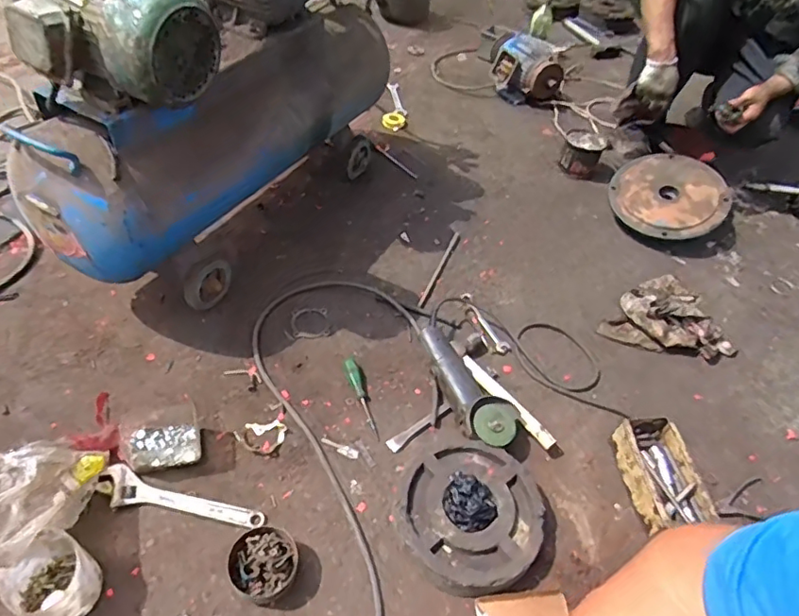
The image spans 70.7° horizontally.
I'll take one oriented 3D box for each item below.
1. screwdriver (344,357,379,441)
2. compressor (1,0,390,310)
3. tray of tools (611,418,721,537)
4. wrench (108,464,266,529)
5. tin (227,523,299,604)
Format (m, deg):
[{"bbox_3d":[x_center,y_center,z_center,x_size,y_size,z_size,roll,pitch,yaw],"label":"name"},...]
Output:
[{"bbox_3d":[-0.071,0.178,1.119,0.030,0.024,0.182,-13,61,-20],"label":"screwdriver"},{"bbox_3d":[-0.355,-0.527,1.217,0.316,0.690,0.964,23,49,8],"label":"compressor"},{"bbox_3d":[0.474,0.303,1.024,0.135,0.074,0.200,-2,48,-9],"label":"tray of tools"},{"bbox_3d":[-0.361,0.325,0.929,0.269,0.020,0.060,18,49,4],"label":"wrench"},{"bbox_3d":[-0.208,0.392,0.867,0.100,0.052,0.091,6,49,-7],"label":"tin"}]

